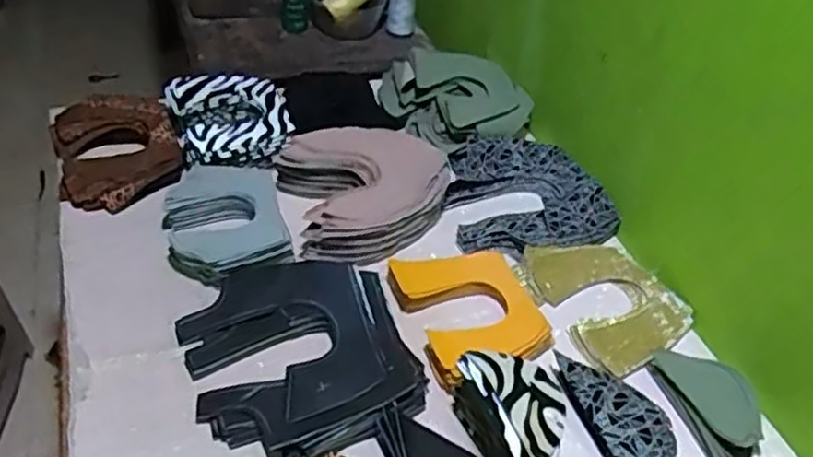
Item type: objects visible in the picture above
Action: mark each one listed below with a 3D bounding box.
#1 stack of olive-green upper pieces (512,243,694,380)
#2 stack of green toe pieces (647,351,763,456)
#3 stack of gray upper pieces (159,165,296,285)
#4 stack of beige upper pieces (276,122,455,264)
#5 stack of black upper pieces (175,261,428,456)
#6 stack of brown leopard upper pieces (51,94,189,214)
[{"bbox_3d":[0.213,0.073,0.763,0.130,0.026,0.162,-15,46,-25],"label":"stack of olive-green upper pieces"},{"bbox_3d":[0.276,0.154,0.656,0.061,0.034,0.124,-8,43,-18],"label":"stack of green toe pieces"},{"bbox_3d":[-0.197,-0.009,0.781,0.120,0.027,0.168,-9,43,-19],"label":"stack of gray upper pieces"},{"bbox_3d":[-0.044,-0.047,0.836,0.184,0.055,0.185,-9,44,-19],"label":"stack of beige upper pieces"},{"bbox_3d":[-0.099,0.111,0.662,0.188,0.027,0.203,-11,44,-21],"label":"stack of black upper pieces"},{"bbox_3d":[-0.348,-0.094,0.870,0.137,0.041,0.182,-12,44,-21],"label":"stack of brown leopard upper pieces"}]

